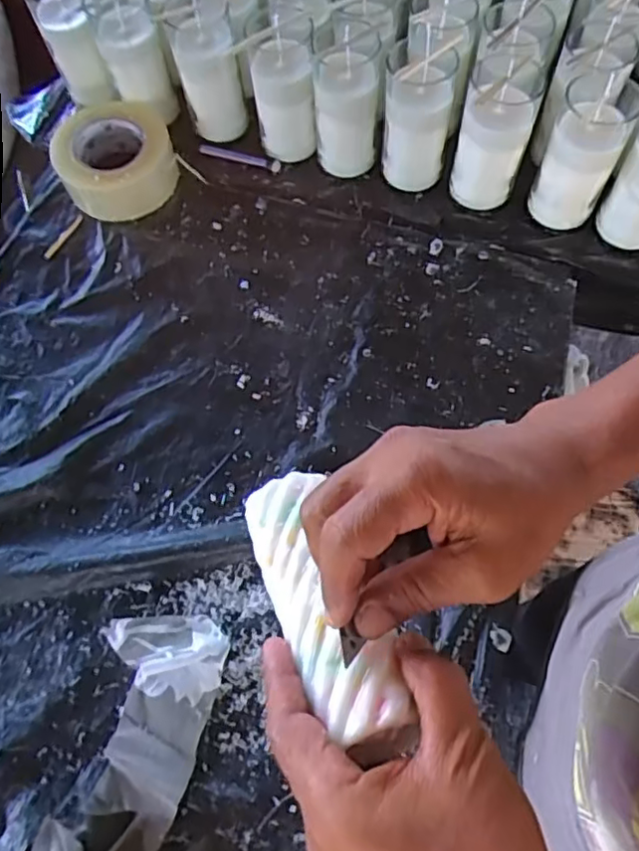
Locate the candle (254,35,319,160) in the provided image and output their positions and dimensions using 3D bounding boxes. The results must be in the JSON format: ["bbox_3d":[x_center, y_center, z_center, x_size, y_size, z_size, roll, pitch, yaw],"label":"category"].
[{"bbox_3d":[-0.036,-0.340,0.648,0.061,0.110,0.053,-4,68,2],"label":"candle"}]

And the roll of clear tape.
[{"bbox_3d":[-0.223,-0.293,0.673,0.121,0.055,0.118,-1,68,3],"label":"roll of clear tape"}]

